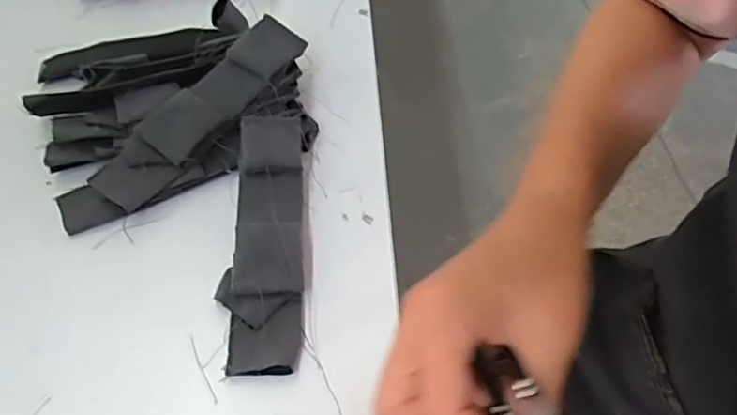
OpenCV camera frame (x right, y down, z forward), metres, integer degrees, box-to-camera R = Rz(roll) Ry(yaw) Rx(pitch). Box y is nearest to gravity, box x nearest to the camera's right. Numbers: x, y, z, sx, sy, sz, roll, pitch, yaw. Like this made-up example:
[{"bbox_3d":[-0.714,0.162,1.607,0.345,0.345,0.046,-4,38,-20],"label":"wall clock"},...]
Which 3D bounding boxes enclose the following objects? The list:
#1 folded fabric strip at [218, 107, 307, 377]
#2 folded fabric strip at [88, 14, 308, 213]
[{"bbox_3d":[-0.070,0.014,0.410,0.052,0.032,0.200,-3,50,0],"label":"folded fabric strip"},{"bbox_3d":[-0.126,-0.077,0.459,0.048,0.013,0.190,36,69,6],"label":"folded fabric strip"}]

